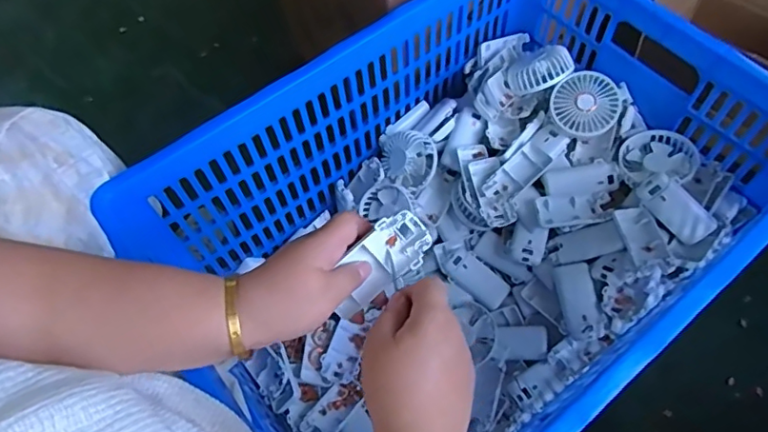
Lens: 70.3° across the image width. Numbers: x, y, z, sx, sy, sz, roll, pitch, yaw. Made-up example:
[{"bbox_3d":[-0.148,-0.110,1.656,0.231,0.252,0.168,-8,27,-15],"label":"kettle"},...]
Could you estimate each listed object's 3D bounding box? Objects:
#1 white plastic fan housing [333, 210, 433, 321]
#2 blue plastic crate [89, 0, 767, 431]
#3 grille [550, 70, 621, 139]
[{"bbox_3d":[-0.008,0.036,0.425,0.094,0.017,0.046,-40,107,-2],"label":"white plastic fan housing"},{"bbox_3d":[0.095,0.018,0.653,0.615,0.278,0.448,-35,65,-15],"label":"blue plastic crate"},{"bbox_3d":[0.262,-0.145,0.711,0.083,0.023,0.083,-1,85,17],"label":"grille"}]

